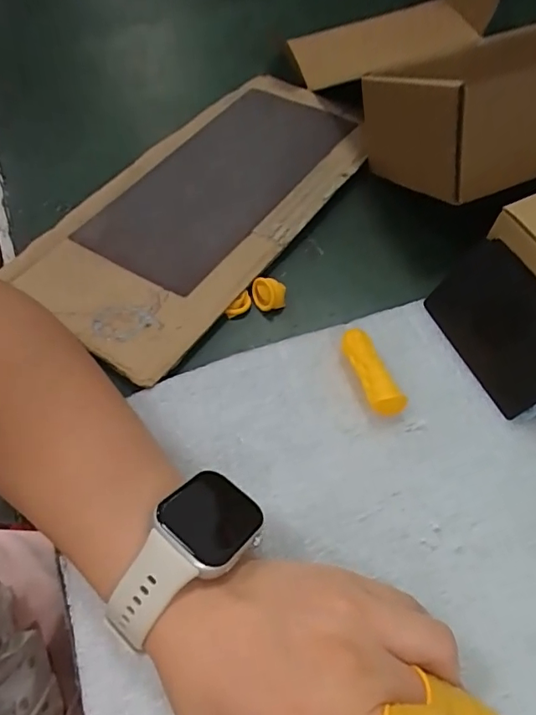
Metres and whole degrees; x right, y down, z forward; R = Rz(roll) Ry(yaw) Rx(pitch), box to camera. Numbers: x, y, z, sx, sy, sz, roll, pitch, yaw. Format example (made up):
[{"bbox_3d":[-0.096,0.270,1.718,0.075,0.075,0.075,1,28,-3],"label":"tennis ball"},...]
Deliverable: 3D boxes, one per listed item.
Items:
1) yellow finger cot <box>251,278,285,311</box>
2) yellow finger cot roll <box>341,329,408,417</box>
[{"bbox_3d":[0.000,-0.039,0.302,0.020,0.012,0.017,-3,61,-1],"label":"yellow finger cot"},{"bbox_3d":[0.055,0.008,0.269,0.017,0.019,0.048,-21,63,-10],"label":"yellow finger cot roll"}]

